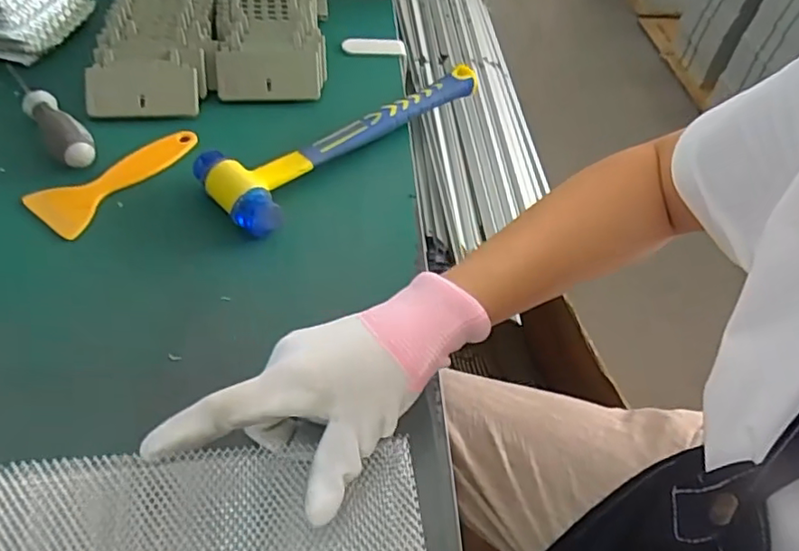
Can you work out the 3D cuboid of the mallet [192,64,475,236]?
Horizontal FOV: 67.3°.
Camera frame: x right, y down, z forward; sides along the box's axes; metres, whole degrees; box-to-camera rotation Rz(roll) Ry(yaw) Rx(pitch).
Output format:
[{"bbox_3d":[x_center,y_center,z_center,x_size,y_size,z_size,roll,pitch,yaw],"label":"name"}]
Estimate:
[{"bbox_3d":[-0.037,-0.121,0.481,0.069,0.030,0.261,36,56,22],"label":"mallet"}]

